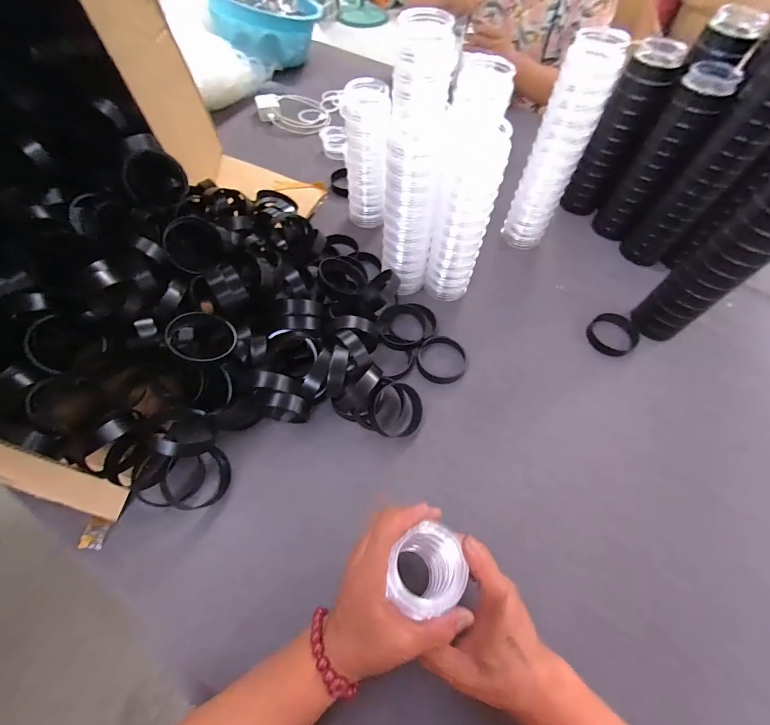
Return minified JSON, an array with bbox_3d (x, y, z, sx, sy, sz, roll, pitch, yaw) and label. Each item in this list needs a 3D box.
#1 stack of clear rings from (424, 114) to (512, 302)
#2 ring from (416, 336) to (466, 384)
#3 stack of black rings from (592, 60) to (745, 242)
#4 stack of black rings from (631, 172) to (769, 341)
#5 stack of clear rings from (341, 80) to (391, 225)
[{"bbox_3d":[0.103,-0.188,0.489,0.070,0.235,0.068,14,62,6],"label":"stack of clear rings"},{"bbox_3d":[0.080,-0.005,0.507,0.069,0.011,0.070,1,61,-1],"label":"ring"},{"bbox_3d":[0.418,-0.309,0.571,0.071,0.247,0.076,32,65,15],"label":"stack of black rings"},{"bbox_3d":[0.433,-0.140,0.438,0.081,0.293,0.072,-31,66,-17],"label":"stack of black rings"},{"bbox_3d":[-0.029,-0.328,0.588,0.061,0.208,0.061,9,62,4],"label":"stack of clear rings"}]

